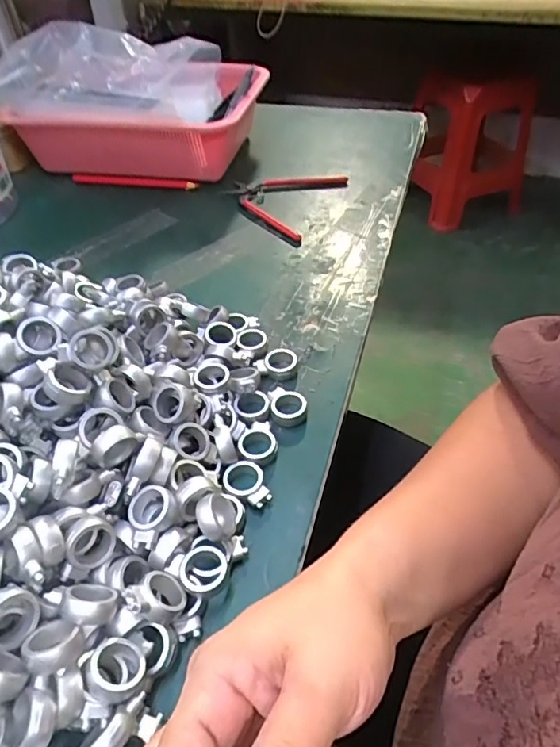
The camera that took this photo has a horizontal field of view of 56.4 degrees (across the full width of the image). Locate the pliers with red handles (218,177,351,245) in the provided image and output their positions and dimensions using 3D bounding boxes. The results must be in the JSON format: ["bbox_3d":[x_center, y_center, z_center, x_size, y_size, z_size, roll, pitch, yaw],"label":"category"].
[{"bbox_3d":[0.025,-0.204,0.601,0.141,0.013,0.141,-26,49,-21],"label":"pliers with red handles"}]

